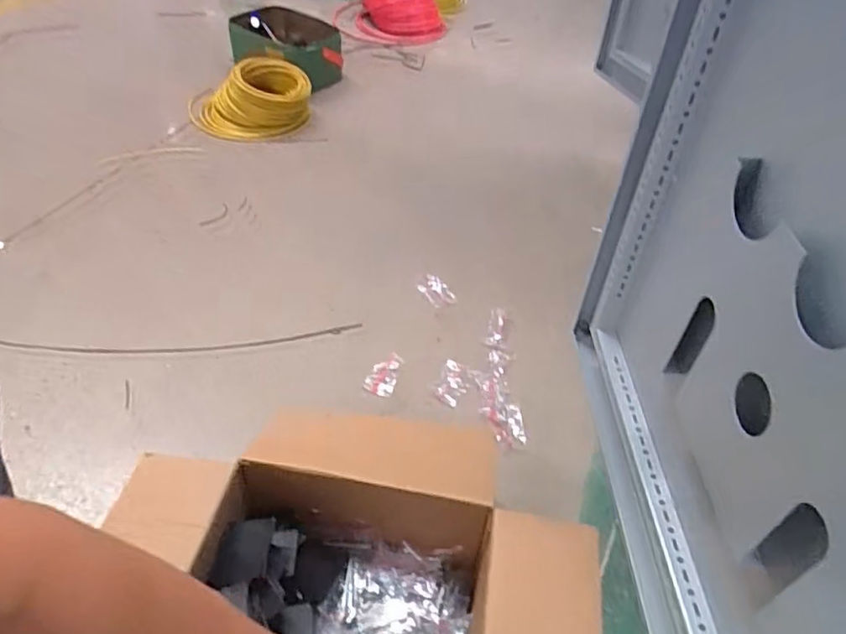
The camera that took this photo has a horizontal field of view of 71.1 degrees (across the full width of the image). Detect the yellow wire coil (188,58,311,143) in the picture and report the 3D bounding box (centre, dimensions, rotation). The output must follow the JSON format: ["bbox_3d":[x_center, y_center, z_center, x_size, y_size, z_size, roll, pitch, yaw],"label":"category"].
[{"bbox_3d":[-0.444,-0.556,1.519,0.306,0.141,0.176,-9,45,-11],"label":"yellow wire coil"}]

